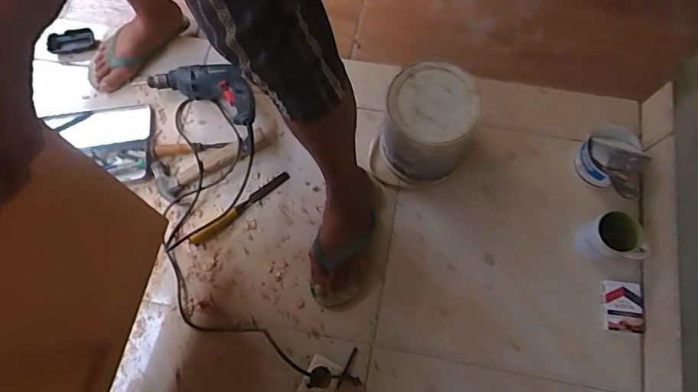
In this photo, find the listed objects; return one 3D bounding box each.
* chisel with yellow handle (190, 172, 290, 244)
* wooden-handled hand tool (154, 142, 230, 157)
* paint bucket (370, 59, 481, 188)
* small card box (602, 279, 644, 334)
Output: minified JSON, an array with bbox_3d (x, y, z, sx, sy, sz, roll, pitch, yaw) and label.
[{"bbox_3d":[-0.221,0.024,0.952,0.233,0.026,0.030,-38,75,-11],"label":"chisel with yellow handle"},{"bbox_3d":[-0.343,-0.104,1.005,0.160,0.020,0.027,-3,72,0],"label":"wooden-handled hand tool"},{"bbox_3d":[0.142,-0.127,0.910,0.170,0.188,0.198,29,74,10],"label":"paint bucket"},{"bbox_3d":[0.517,0.210,0.878,0.069,0.018,0.092,6,72,3],"label":"small card box"}]

